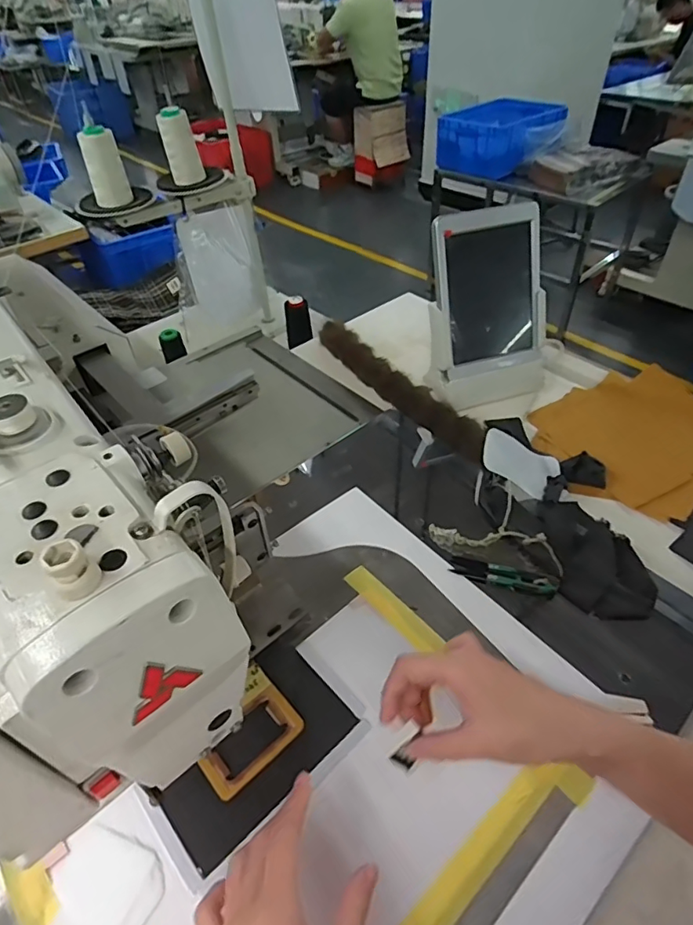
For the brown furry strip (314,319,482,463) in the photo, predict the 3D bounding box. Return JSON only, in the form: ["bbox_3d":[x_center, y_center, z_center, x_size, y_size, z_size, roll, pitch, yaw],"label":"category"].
[{"bbox_3d":[0.070,-0.115,0.756,0.052,0.032,0.357,-26,49,-21],"label":"brown furry strip"}]

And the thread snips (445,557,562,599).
[{"bbox_3d":[0.158,0.115,0.526,0.102,0.006,0.025,13,47,16],"label":"thread snips"}]

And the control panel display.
[{"bbox_3d":[0.195,-0.200,0.698,0.159,0.229,0.094,-13,45,-10],"label":"control panel display"}]

